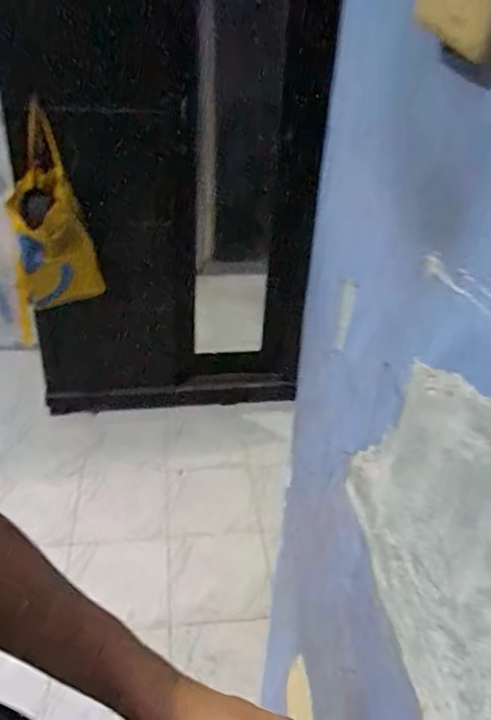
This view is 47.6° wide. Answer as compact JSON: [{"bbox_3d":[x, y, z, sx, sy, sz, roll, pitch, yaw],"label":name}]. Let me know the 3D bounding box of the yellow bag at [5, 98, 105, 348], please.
[{"bbox_3d":[-0.621,-0.384,1.748,0.237,0.705,0.224,-18,38,-30],"label":"yellow bag"}]

